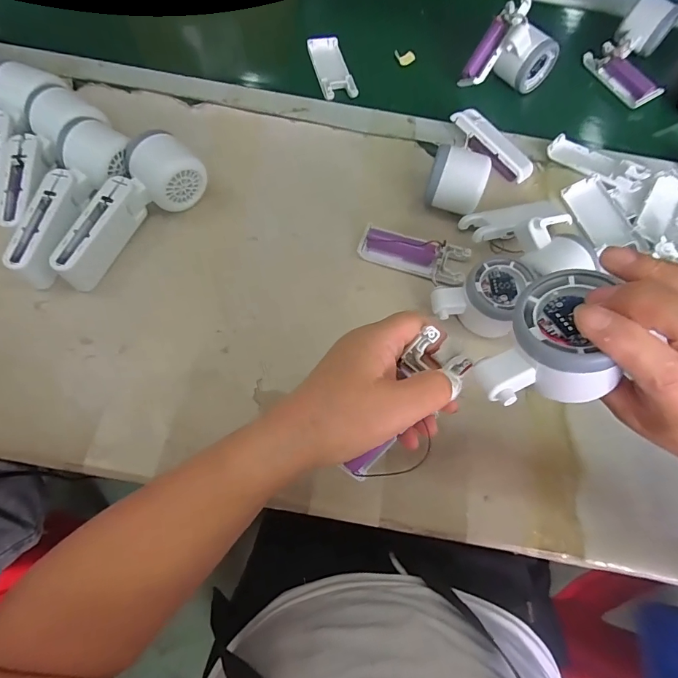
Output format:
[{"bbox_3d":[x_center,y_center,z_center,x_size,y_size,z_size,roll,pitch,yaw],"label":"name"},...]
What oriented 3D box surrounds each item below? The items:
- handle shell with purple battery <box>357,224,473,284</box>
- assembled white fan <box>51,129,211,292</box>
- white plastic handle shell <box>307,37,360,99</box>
[{"bbox_3d":[0.072,-0.082,0.409,0.103,0.019,0.043,17,68,4],"label":"handle shell with purple battery"},{"bbox_3d":[-0.196,-0.125,0.388,0.063,0.048,0.171,36,70,11],"label":"assembled white fan"},{"bbox_3d":[-0.009,-0.335,0.516,0.041,0.009,0.103,-14,69,-9],"label":"white plastic handle shell"}]

